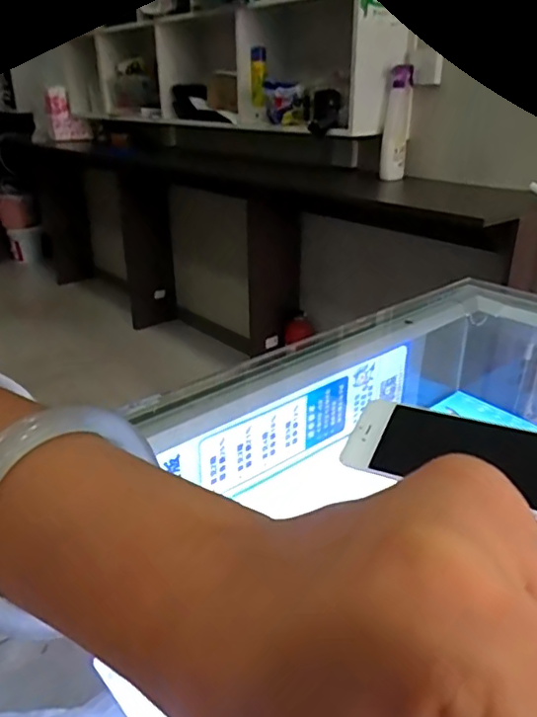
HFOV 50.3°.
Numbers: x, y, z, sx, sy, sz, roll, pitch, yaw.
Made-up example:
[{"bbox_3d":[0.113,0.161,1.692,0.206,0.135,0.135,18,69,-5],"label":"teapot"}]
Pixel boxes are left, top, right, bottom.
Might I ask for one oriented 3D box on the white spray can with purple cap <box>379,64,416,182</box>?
[{"bbox_3d":[0.371,-0.675,1.656,0.079,0.294,0.074,4,26,10],"label":"white spray can with purple cap"}]

